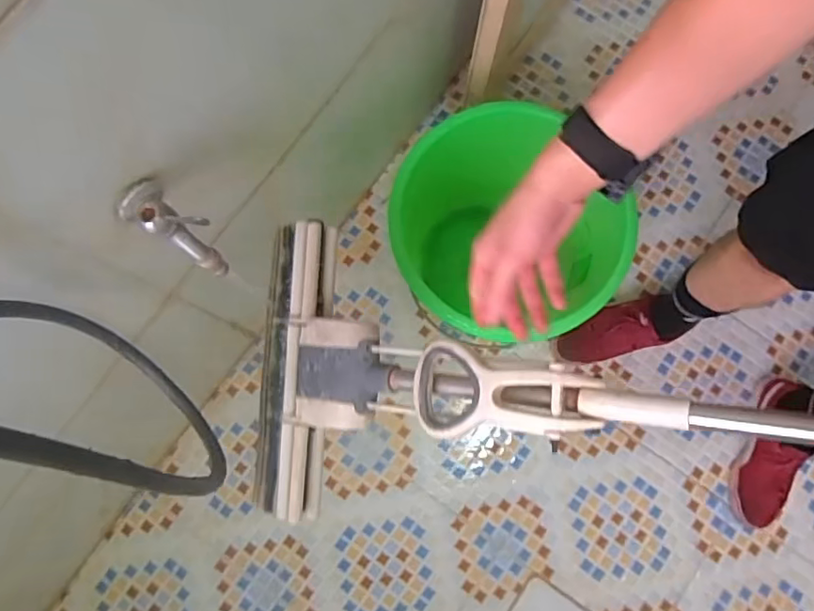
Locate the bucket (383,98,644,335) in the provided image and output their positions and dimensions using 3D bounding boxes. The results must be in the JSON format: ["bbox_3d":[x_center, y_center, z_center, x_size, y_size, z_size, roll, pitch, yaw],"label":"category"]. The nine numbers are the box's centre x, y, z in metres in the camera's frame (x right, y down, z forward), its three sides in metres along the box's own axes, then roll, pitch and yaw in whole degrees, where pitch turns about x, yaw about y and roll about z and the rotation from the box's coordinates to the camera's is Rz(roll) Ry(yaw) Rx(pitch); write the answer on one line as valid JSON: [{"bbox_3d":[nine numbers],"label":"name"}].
[{"bbox_3d":[0.137,-0.088,0.961,0.314,0.363,0.329,-34,81,-6],"label":"bucket"}]

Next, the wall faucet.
[{"bbox_3d":[-0.206,-0.070,0.507,0.099,0.070,0.042,39,82,6],"label":"wall faucet"}]

